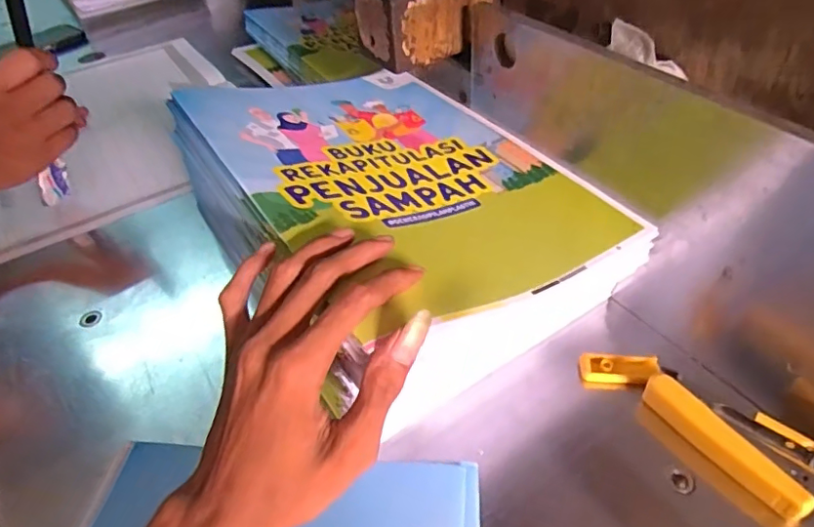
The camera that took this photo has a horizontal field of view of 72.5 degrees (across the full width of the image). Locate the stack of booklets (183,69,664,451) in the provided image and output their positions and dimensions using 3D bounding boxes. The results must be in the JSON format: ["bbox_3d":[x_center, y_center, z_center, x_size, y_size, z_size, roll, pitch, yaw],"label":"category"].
[{"bbox_3d":[-0.009,-0.039,0.431,0.226,0.122,0.297,-30,48,-25],"label":"stack of booklets"}]

